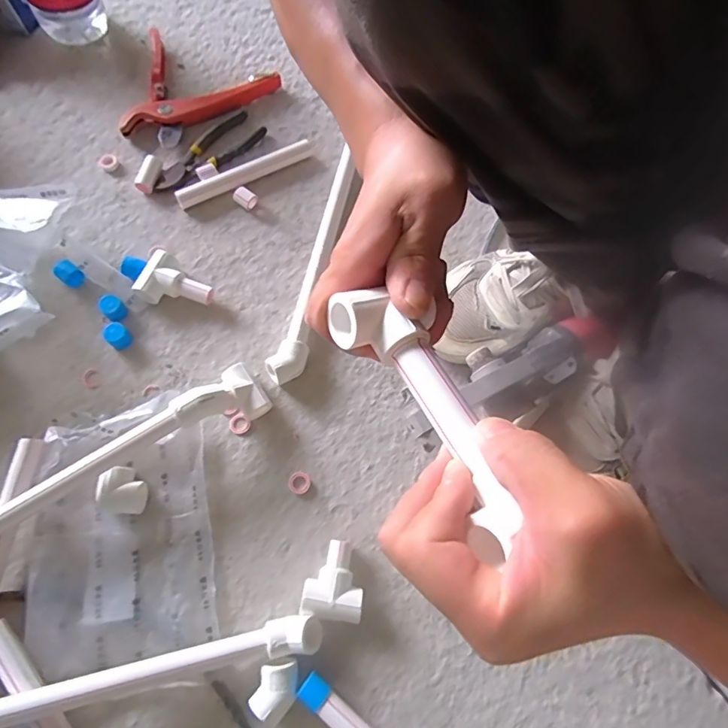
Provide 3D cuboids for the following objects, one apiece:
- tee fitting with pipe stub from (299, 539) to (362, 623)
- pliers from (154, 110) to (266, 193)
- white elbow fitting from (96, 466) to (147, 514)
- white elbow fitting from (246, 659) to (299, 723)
[{"bbox_3d":[-0.025,0.195,0.440,0.052,0.030,0.063,9,70,2],"label":"tee fitting with pipe stub"},{"bbox_3d":[-0.190,-0.263,0.604,0.053,0.014,0.154,35,71,8],"label":"pliers"},{"bbox_3d":[-0.225,0.118,0.454,0.039,0.035,0.040,1,70,-4],"label":"white elbow fitting"},{"bbox_3d":[-0.076,0.268,0.406,0.046,0.024,0.030,-35,74,-13],"label":"white elbow fitting"}]

